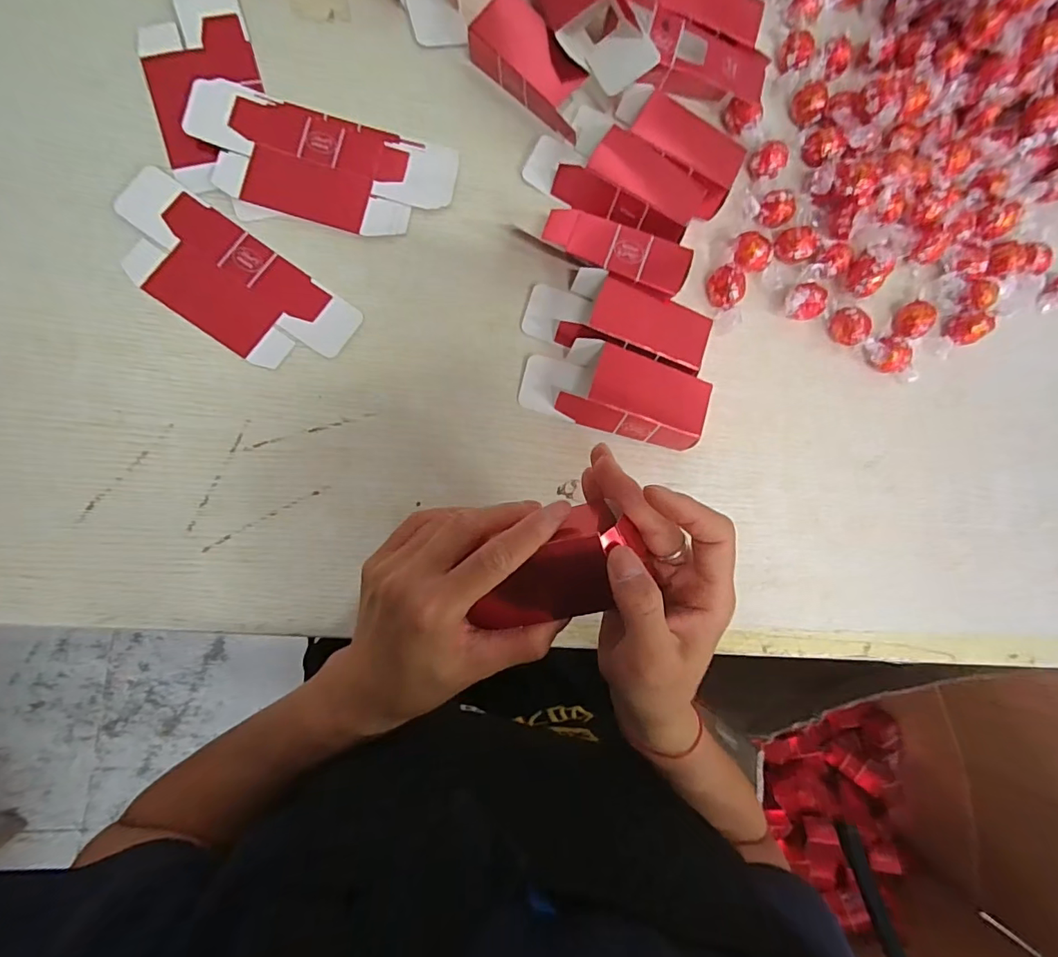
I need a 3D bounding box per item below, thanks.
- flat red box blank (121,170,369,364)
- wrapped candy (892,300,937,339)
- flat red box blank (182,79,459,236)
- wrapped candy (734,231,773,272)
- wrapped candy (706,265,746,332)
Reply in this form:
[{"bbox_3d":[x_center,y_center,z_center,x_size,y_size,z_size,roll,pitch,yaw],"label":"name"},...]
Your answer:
[{"bbox_3d":[-0.219,-0.143,0.363,0.180,0.004,0.076,35,82,-4],"label":"flat red box blank"},{"bbox_3d":[0.328,-0.135,0.429,0.026,0.022,0.029,-25,90,-9],"label":"wrapped candy"},{"bbox_3d":[-0.155,-0.236,0.377,0.188,0.008,0.085,12,84,-7],"label":"flat red box blank"},{"bbox_3d":[0.180,-0.182,0.409,0.032,0.023,0.023,43,82,-3],"label":"wrapped candy"},{"bbox_3d":[0.162,-0.145,0.405,0.022,0.025,0.049,-14,88,-9],"label":"wrapped candy"}]

